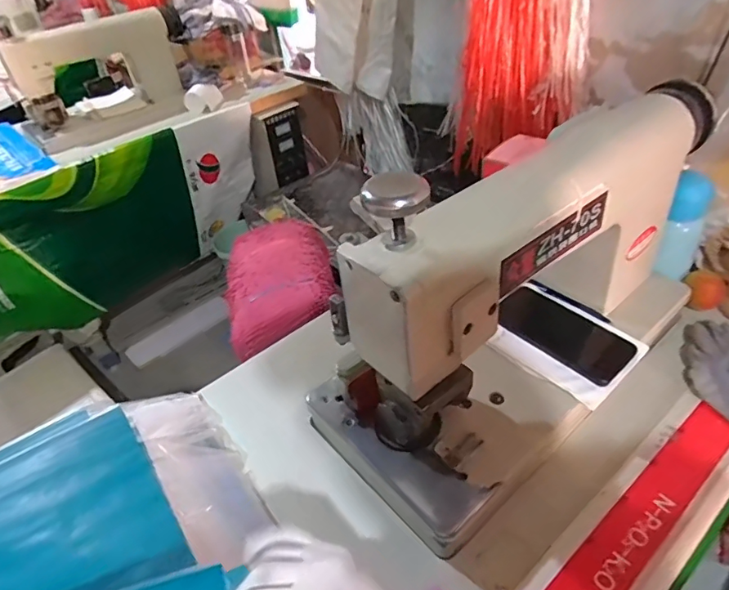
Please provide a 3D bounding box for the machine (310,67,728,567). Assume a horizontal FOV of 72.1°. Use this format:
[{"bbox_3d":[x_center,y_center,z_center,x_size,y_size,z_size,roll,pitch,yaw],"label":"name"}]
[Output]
[{"bbox_3d":[0.223,-0.027,0.557,0.563,0.343,0.223,-25,43,-20],"label":"machine"}]

